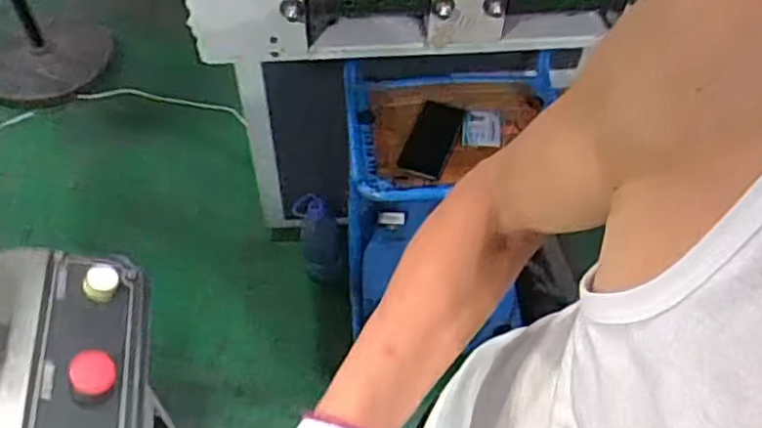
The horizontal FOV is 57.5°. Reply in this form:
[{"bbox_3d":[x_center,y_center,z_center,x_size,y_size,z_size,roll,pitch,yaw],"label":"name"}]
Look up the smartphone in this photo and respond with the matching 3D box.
[{"bbox_3d":[0.086,-0.126,1.164,0.075,0.015,0.158,18,55,11],"label":"smartphone"}]

